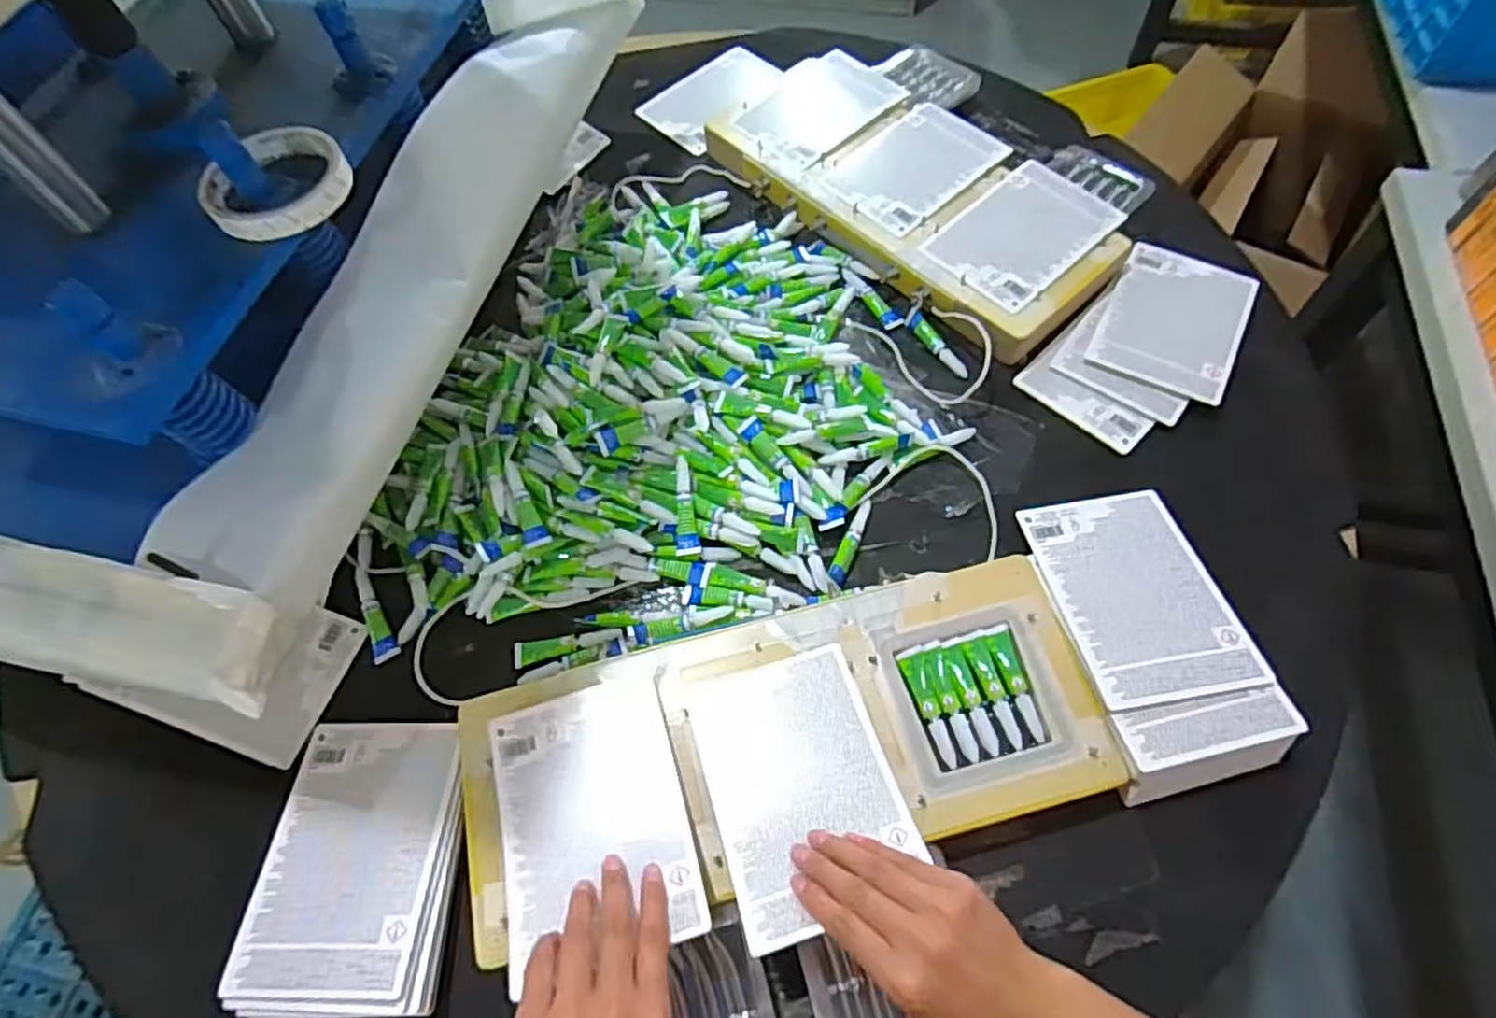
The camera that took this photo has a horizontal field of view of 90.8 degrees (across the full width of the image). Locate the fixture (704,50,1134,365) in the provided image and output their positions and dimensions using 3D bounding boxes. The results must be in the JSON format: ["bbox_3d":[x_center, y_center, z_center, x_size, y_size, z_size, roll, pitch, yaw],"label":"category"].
[{"bbox_3d":[0.165,-0.327,0.747,0.200,0.036,0.414,-37,66,-15],"label":"fixture"}]

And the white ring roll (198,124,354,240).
[{"bbox_3d":[-0.305,-0.210,0.480,0.084,0.018,0.088,-2,62,3],"label":"white ring roll"}]

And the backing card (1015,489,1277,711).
[{"bbox_3d":[0.283,0.059,0.544,0.113,0.005,0.171,-10,52,-1],"label":"backing card"}]

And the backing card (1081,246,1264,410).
[{"bbox_3d":[0.390,-0.174,0.674,0.113,0.008,0.165,24,65,17],"label":"backing card"}]

